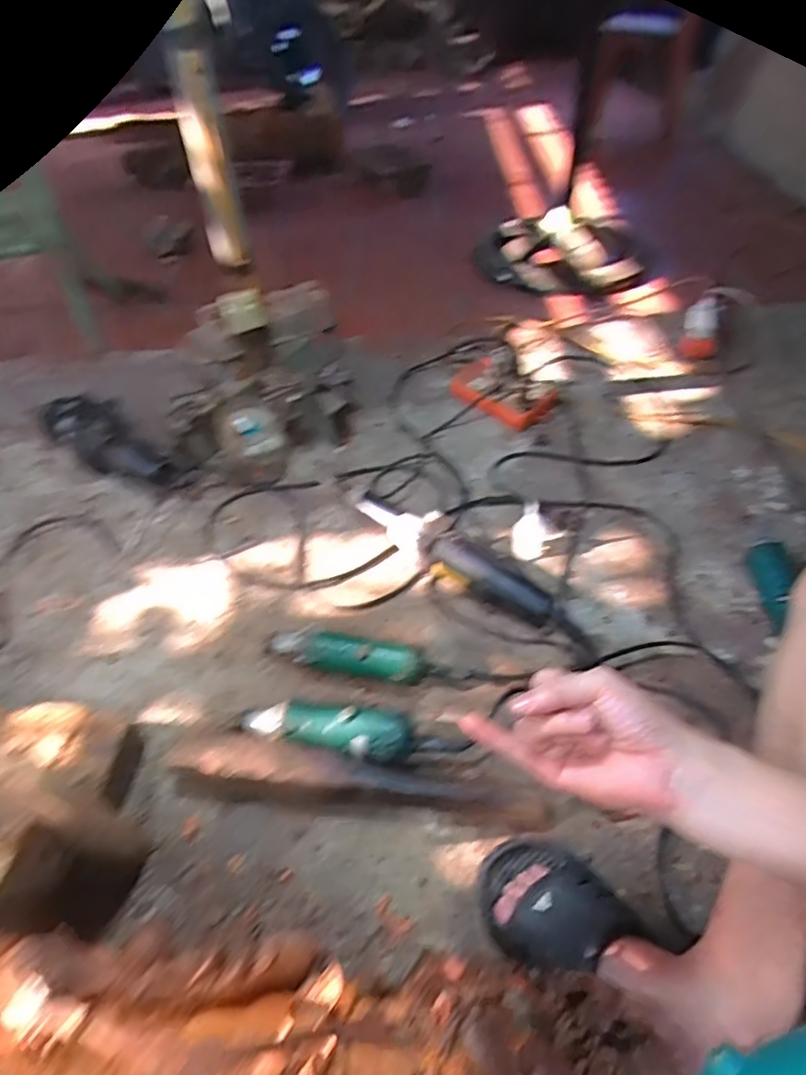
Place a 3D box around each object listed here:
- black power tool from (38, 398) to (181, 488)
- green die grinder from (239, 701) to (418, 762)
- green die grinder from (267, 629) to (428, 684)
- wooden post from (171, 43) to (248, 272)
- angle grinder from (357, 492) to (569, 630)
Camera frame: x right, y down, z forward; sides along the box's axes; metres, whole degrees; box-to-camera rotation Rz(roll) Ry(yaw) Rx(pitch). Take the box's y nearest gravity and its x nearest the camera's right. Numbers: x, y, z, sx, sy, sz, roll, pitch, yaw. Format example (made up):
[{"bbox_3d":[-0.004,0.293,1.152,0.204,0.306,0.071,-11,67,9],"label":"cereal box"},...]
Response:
[{"bbox_3d":[-0.501,-0.169,1.009,0.331,0.088,0.093,29,55,25],"label":"black power tool"},{"bbox_3d":[-0.086,0.218,0.667,0.194,0.059,0.046,7,47,8],"label":"green die grinder"},{"bbox_3d":[-0.071,0.148,0.726,0.198,0.056,0.038,7,47,8],"label":"green die grinder"},{"bbox_3d":[-0.251,-0.481,0.776,0.050,0.240,0.043,-11,47,-9],"label":"wooden post"},{"bbox_3d":[0.065,0.026,0.830,0.347,0.066,0.062,29,55,25],"label":"angle grinder"}]

